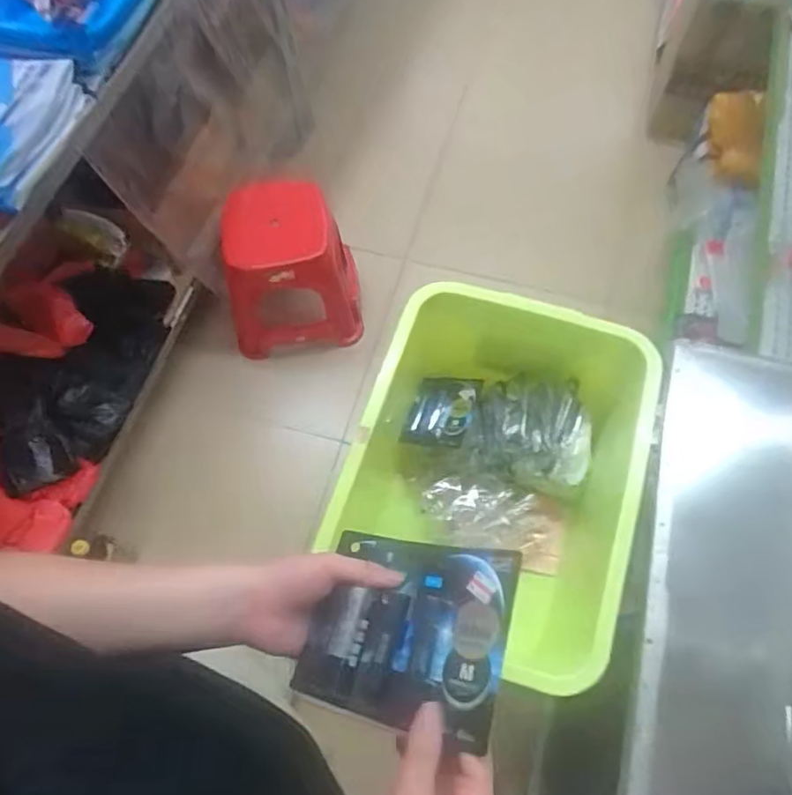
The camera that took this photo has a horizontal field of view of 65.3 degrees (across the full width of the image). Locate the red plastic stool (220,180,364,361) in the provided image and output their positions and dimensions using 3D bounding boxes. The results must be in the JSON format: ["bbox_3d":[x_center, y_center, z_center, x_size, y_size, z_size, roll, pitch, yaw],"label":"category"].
[{"bbox_3d":[-0.276,-0.337,1.608,0.327,0.365,0.280,-5,66,0],"label":"red plastic stool"}]

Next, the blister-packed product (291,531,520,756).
[{"bbox_3d":[0.005,0.169,0.460,0.165,0.021,0.131,-2,56,36],"label":"blister-packed product"}]

